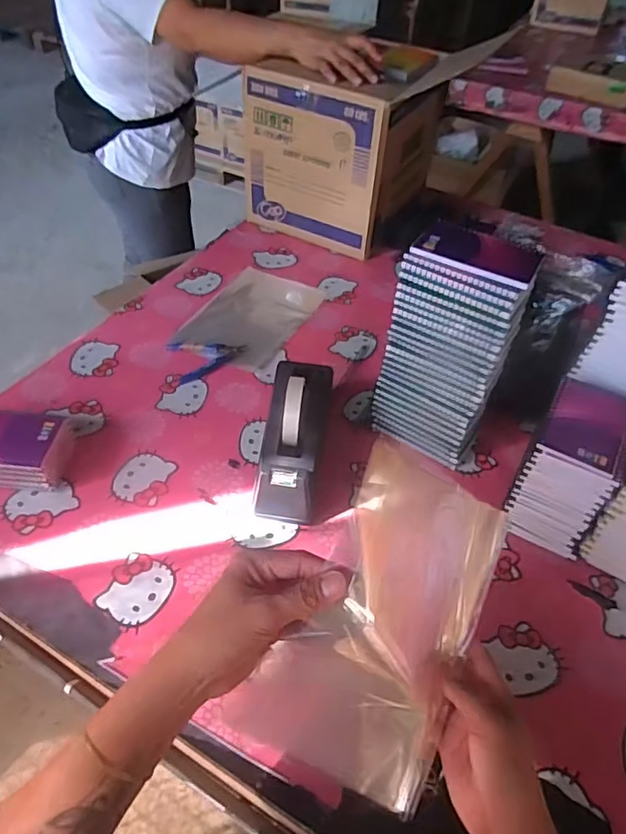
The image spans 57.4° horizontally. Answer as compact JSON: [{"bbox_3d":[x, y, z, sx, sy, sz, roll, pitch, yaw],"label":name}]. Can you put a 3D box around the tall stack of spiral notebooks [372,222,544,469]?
[{"bbox_3d":[0.173,-0.081,0.729,0.138,0.291,0.095,30,51,23],"label":"tall stack of spiral notebooks"}]

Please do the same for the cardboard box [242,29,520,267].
[{"bbox_3d":[0.075,-0.530,1.142,0.306,0.305,0.304,29,51,22],"label":"cardboard box"}]

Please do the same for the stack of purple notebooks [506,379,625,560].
[{"bbox_3d":[0.301,0.067,0.679,0.091,0.162,0.120,25,49,19],"label":"stack of purple notebooks"}]

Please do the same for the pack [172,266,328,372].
[{"bbox_3d":[-0.102,-0.176,0.982,0.168,0.008,0.250,21,48,16],"label":"pack"}]

